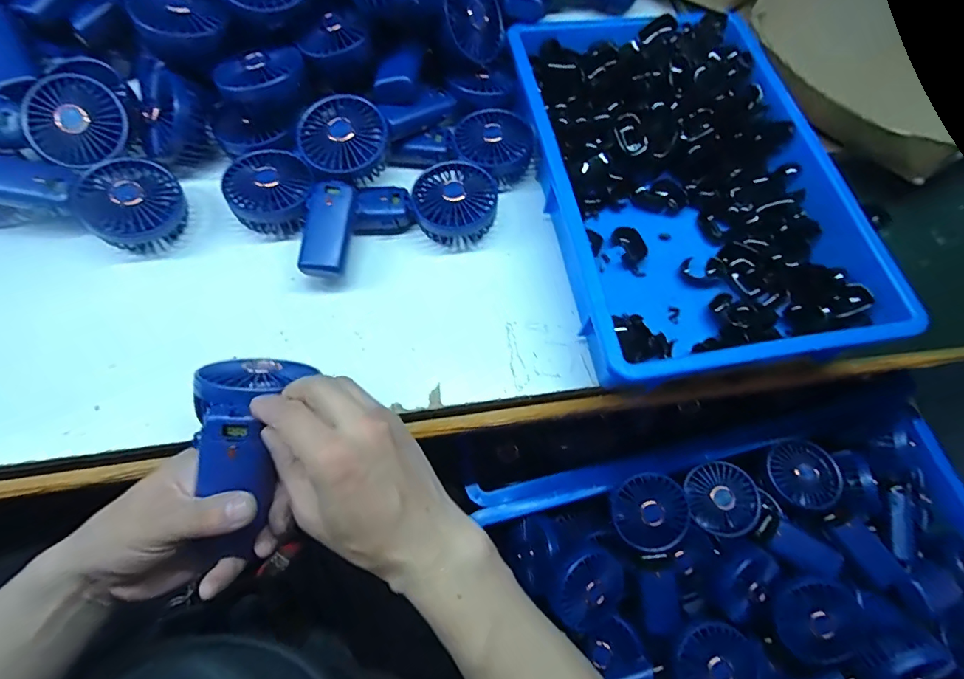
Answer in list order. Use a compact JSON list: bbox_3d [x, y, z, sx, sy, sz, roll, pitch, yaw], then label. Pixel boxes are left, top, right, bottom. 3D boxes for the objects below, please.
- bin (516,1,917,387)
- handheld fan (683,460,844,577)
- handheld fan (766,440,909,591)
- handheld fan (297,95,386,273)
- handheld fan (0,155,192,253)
[{"bbox_3d":[0.209,-0.169,0.502,0.296,0.079,0.442,-11,67,-8],"label":"bin"},{"bbox_3d":[0.335,0.219,0.564,0.178,0.033,0.080,34,69,11],"label":"handheld fan"},{"bbox_3d":[0.434,0.210,0.580,0.078,0.035,0.175,-27,70,-14],"label":"handheld fan"},{"bbox_3d":[-0.141,-0.147,0.459,0.080,0.035,0.176,7,80,0],"label":"handheld fan"},{"bbox_3d":[-0.385,-0.141,0.442,0.189,0.050,0.082,11,65,-12],"label":"handheld fan"}]

